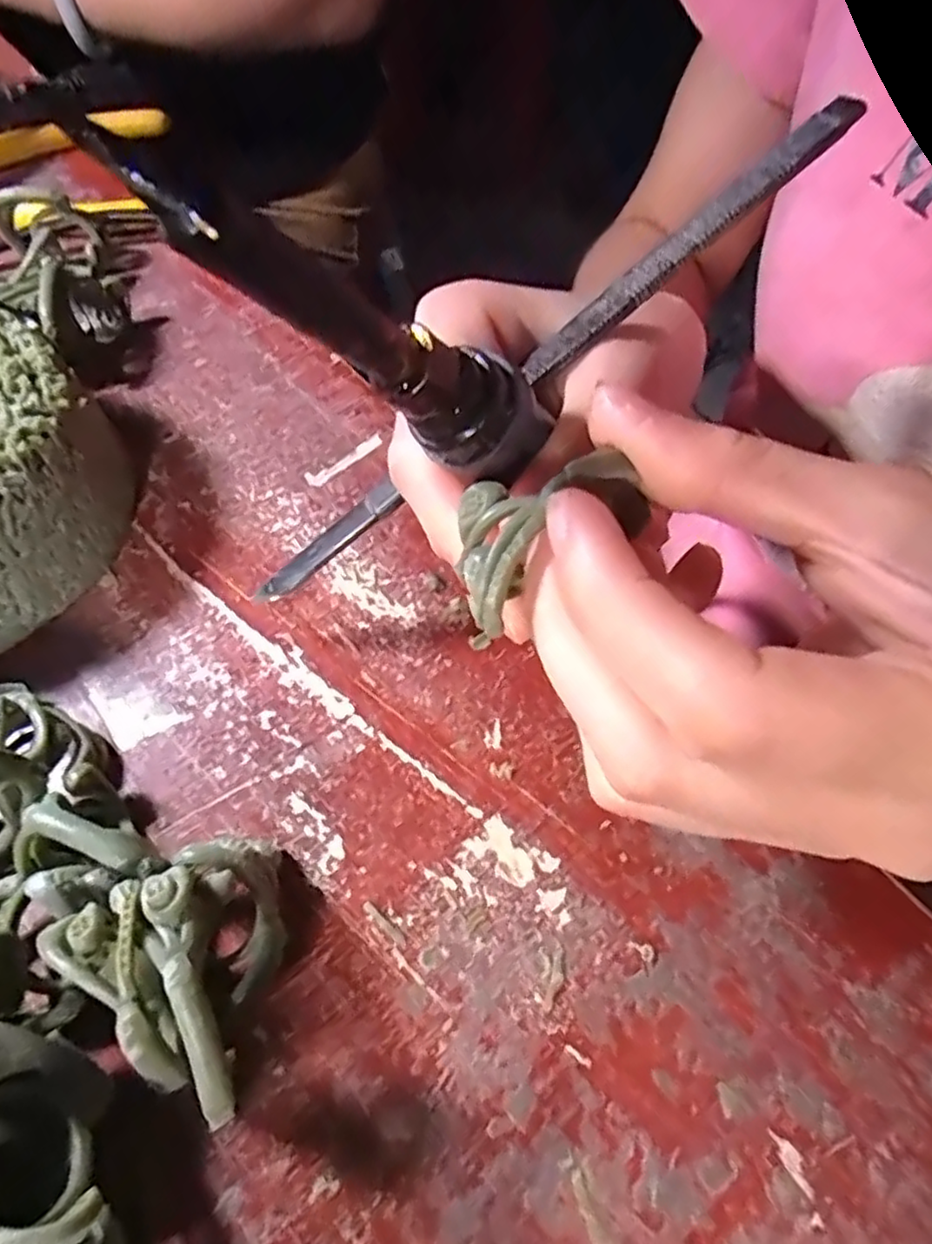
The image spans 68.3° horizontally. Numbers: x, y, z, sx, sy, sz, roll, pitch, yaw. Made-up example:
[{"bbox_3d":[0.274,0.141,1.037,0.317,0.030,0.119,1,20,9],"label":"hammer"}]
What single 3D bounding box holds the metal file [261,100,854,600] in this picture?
[{"bbox_3d":[0.013,-0.054,0.155,0.164,0.004,0.008,-37,63,13],"label":"metal file"}]

